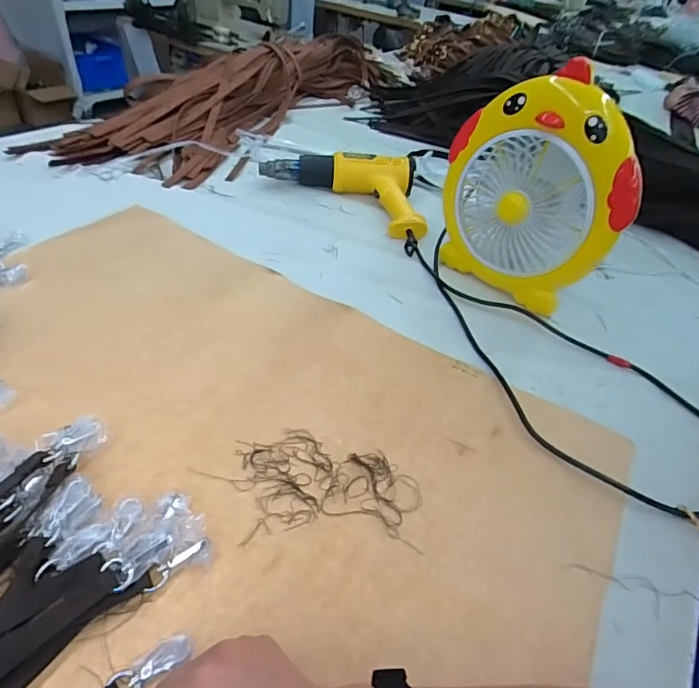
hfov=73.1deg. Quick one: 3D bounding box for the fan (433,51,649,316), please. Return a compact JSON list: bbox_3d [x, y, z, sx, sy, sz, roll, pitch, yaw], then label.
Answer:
[{"bbox_3d":[0.243,-0.201,0.623,0.231,0.264,0.112,28,47,21],"label":"fan"}]

